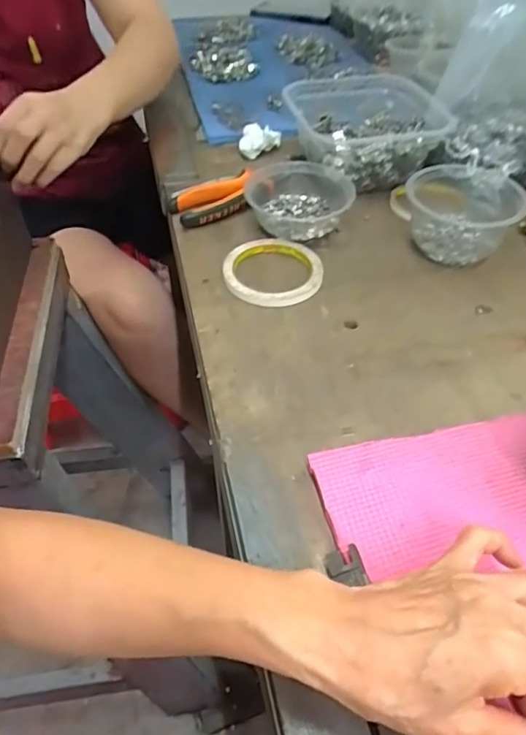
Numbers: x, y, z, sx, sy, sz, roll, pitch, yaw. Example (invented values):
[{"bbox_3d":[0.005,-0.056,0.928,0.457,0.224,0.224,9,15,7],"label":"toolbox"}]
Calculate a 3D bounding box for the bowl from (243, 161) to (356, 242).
[{"bbox_3d":[0.042,-0.184,0.599,0.114,0.044,0.109,-1,47,1],"label":"bowl"}]

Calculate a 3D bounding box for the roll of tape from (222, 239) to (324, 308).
[{"bbox_3d":[0.010,-0.096,0.538,0.096,0.014,0.100,-1,47,1],"label":"roll of tape"}]

